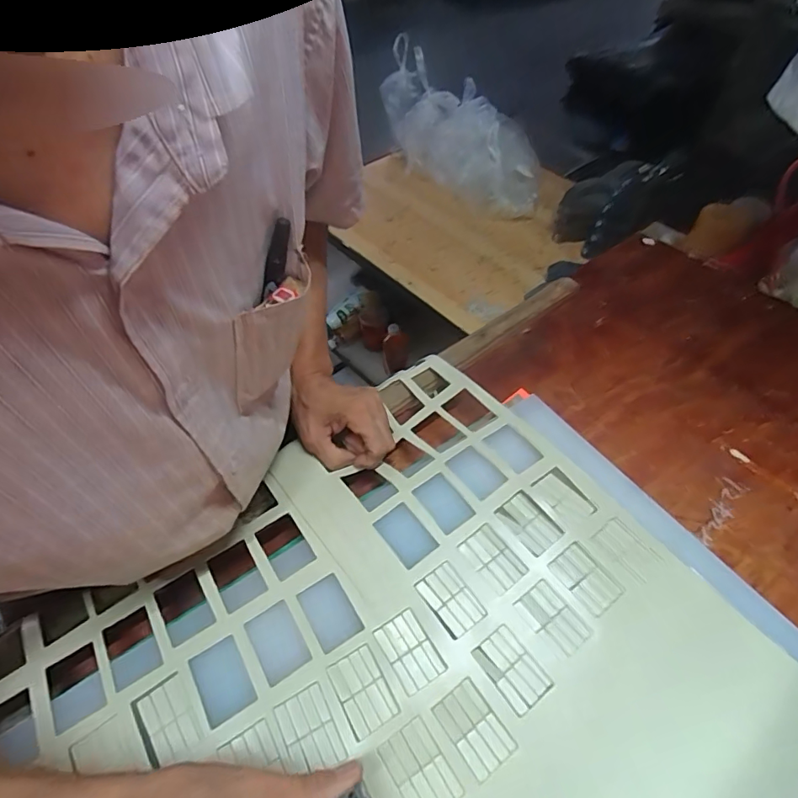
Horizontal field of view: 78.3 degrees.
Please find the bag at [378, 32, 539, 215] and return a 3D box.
[{"bbox_3d":[0.163,-0.687,1.248,0.216,0.219,0.558,-36,75,-24],"label":"bag"}]

